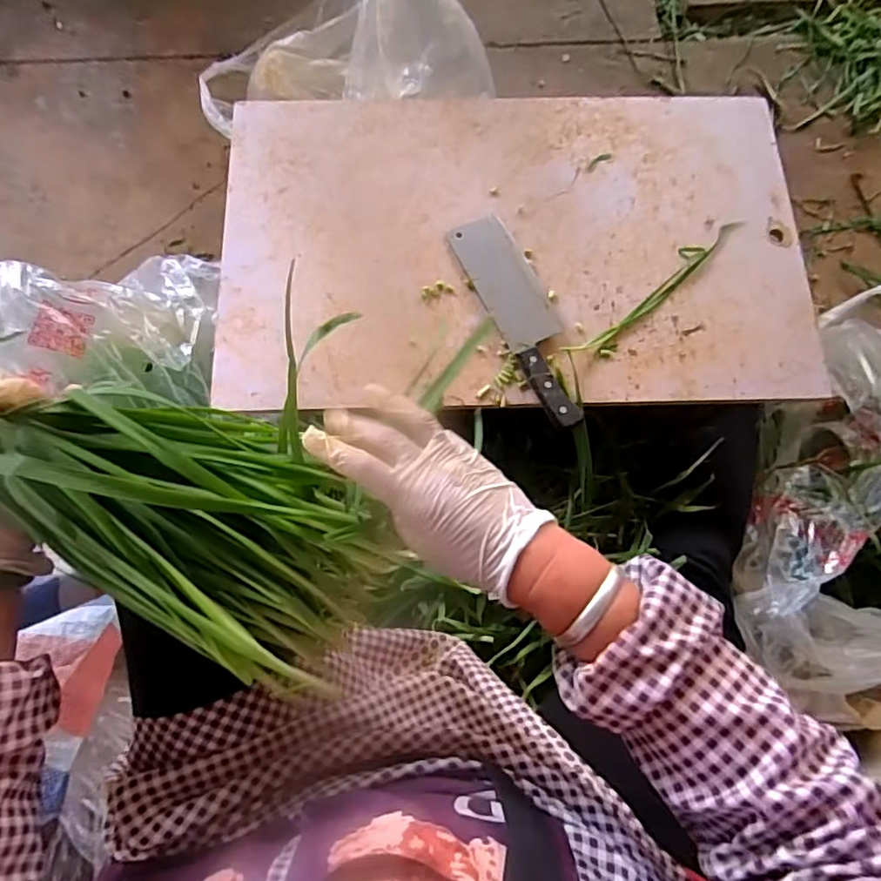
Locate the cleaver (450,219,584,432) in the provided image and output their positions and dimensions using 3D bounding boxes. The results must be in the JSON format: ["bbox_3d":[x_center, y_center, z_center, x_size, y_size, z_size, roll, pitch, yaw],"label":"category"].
[{"bbox_3d":[0.095,-0.139,0.635,0.070,0.022,0.263,-23,75,-9],"label":"cleaver"}]

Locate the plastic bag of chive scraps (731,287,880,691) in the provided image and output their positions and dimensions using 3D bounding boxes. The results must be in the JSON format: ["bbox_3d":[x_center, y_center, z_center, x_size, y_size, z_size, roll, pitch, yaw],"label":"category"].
[{"bbox_3d":[0.609,0.087,0.771,0.367,0.217,0.558,25,76,5],"label":"plastic bag of chive scraps"}]

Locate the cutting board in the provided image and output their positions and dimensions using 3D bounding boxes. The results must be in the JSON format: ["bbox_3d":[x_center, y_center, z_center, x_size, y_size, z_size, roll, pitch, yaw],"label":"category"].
[{"bbox_3d":[0.089,-0.238,0.678,0.668,0.016,0.409,-1,73,-3],"label":"cutting board"}]

